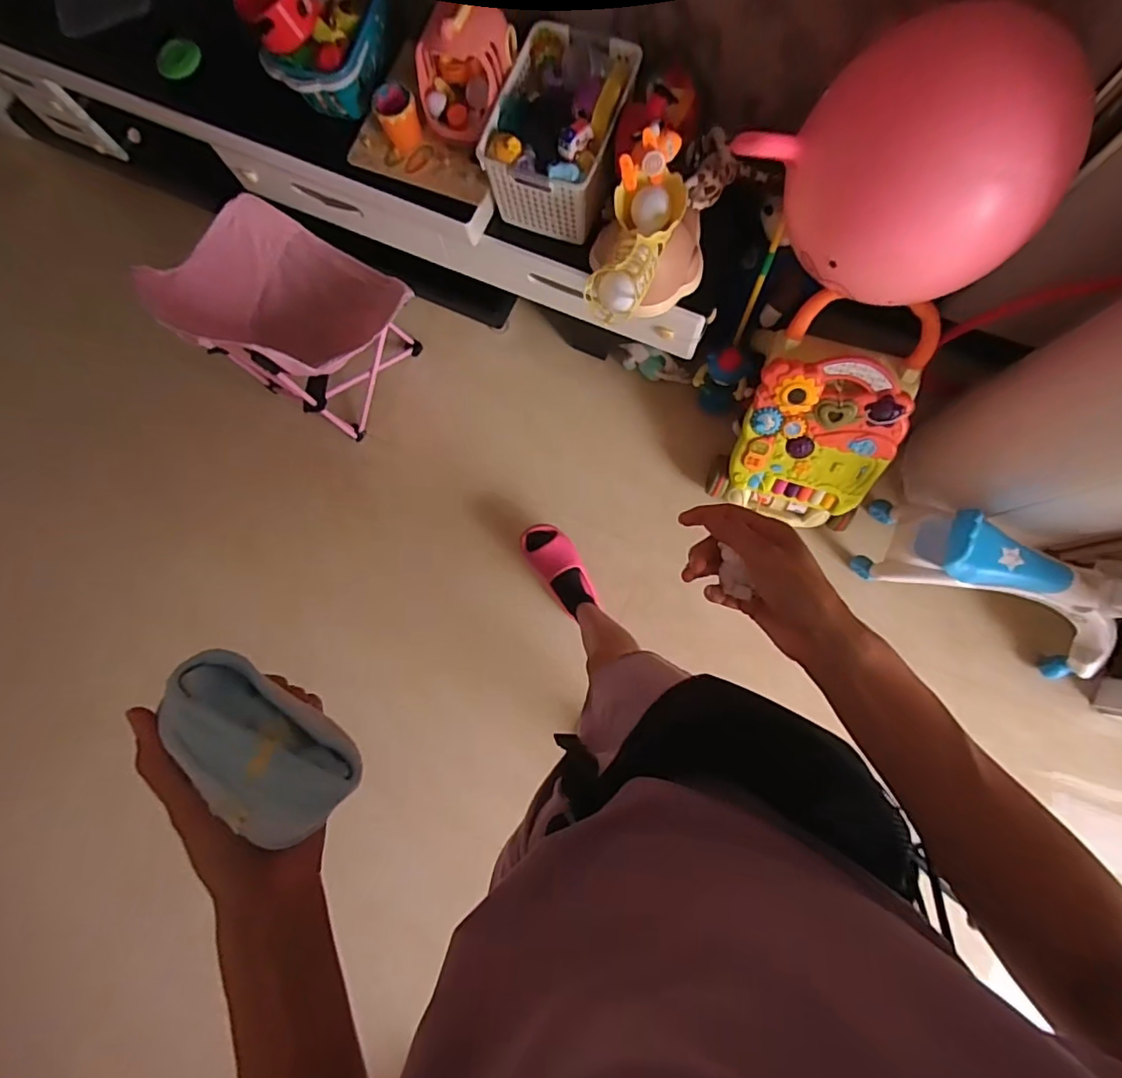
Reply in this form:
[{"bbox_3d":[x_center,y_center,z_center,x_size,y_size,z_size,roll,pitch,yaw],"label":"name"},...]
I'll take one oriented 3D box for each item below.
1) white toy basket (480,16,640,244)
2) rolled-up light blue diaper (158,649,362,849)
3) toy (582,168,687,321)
[{"bbox_3d":[0.008,-0.772,1.038,0.218,0.188,0.306,23,83,7],"label":"white toy basket"},{"bbox_3d":[-0.155,0.105,0.276,0.059,0.039,0.100,-40,81,-3],"label":"rolled-up light blue diaper"},{"bbox_3d":[0.114,-0.490,0.894,0.114,0.117,0.286,23,83,7],"label":"toy"}]

